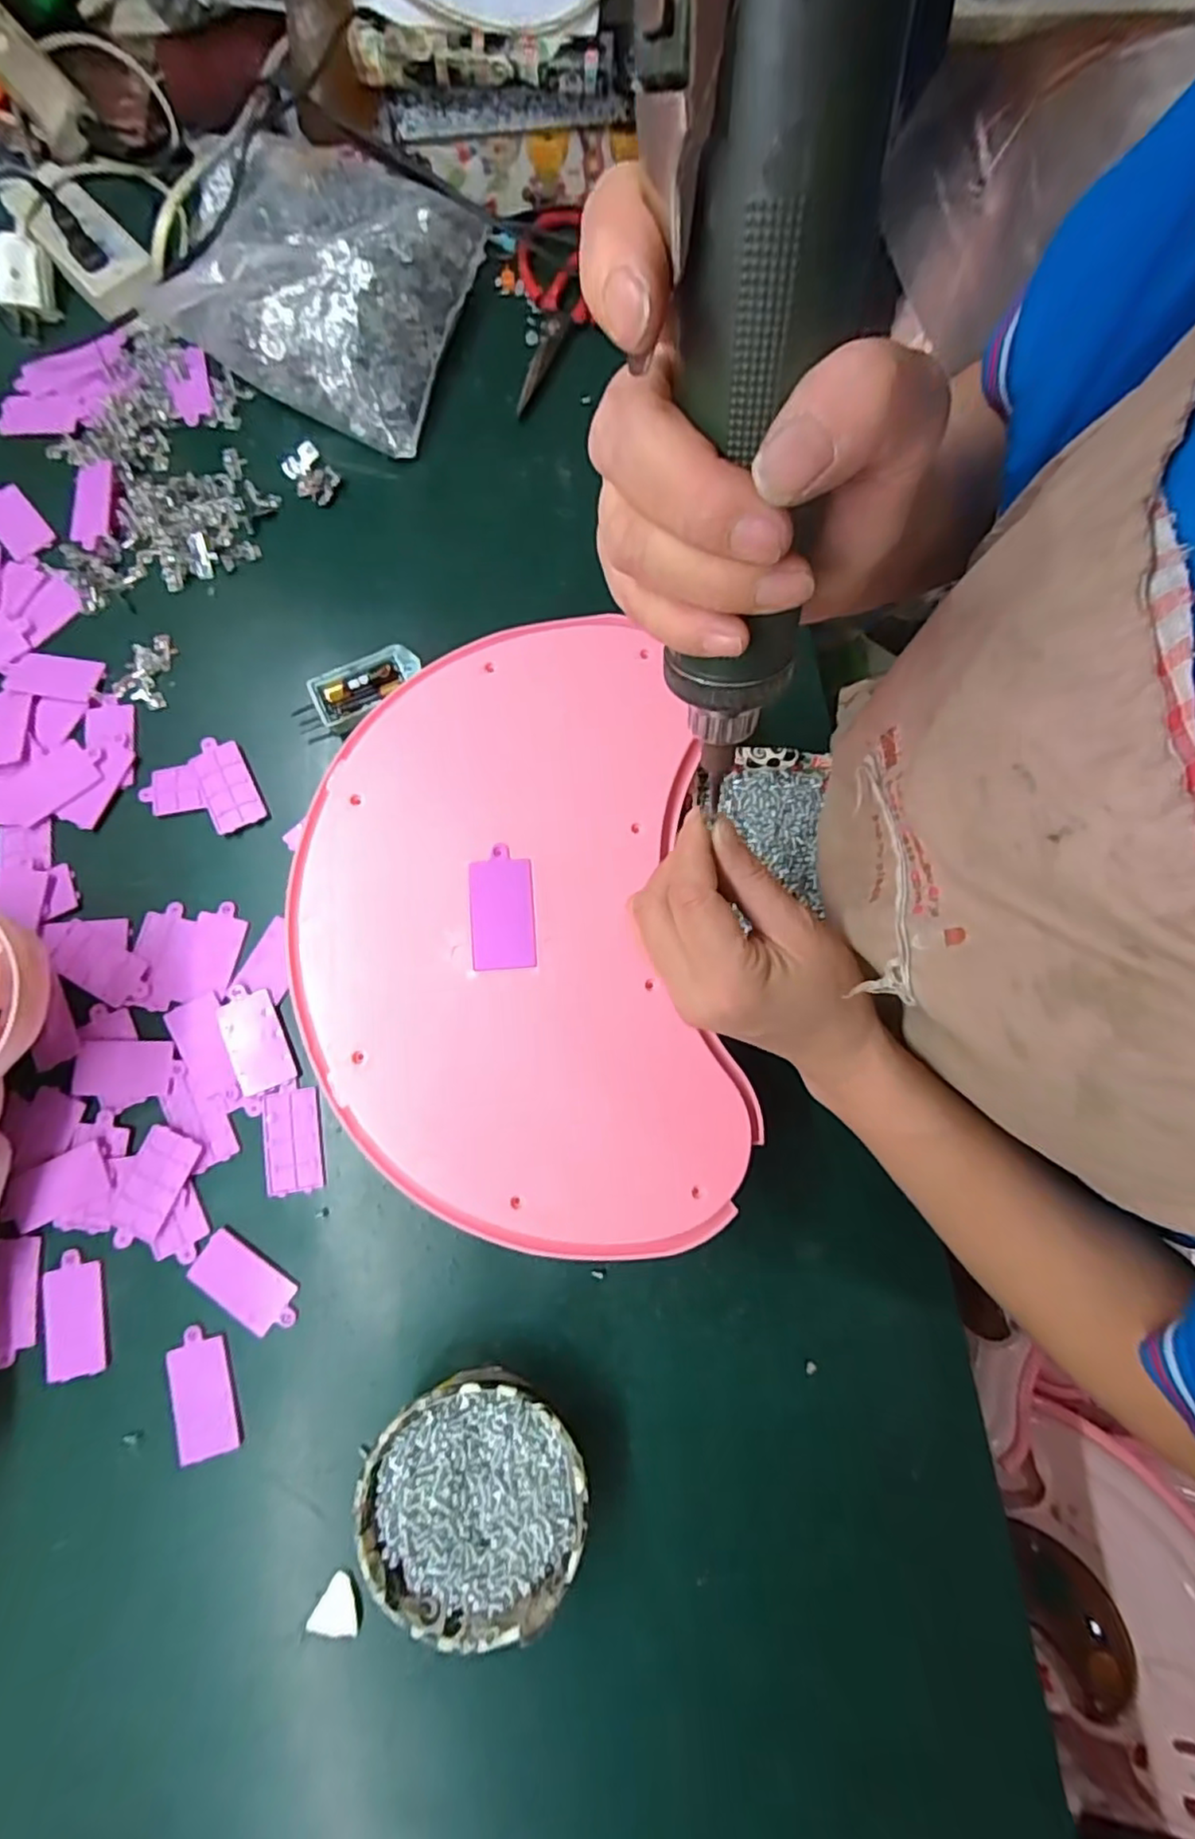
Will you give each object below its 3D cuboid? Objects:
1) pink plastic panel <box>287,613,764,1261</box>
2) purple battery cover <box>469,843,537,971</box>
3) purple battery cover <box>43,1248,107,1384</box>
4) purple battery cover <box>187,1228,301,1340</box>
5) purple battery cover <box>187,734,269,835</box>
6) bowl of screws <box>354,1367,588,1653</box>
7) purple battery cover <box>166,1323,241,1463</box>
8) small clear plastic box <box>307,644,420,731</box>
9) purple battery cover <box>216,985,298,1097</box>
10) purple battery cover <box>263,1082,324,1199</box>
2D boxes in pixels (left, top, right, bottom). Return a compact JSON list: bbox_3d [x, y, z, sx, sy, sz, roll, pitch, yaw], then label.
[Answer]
[{"bbox_3d":[-0.048,0.002,0.346,0.218,0.021,0.337,-8,80,-1],"label":"pink plastic panel"},{"bbox_3d":[-0.052,-0.007,0.344,0.033,0.004,0.066,-5,80,-1],"label":"purple battery cover"},{"bbox_3d":[-0.306,0.230,0.372,0.033,0.004,0.067,-10,80,-2],"label":"purple battery cover"},{"bbox_3d":[-0.207,0.215,0.373,0.068,0.004,0.034,35,82,6],"label":"purple battery cover"},{"bbox_3d":[-0.250,-0.091,0.430,0.034,0.006,0.065,-24,81,-4],"label":"purple battery cover"},{"bbox_3d":[-0.063,0.302,0.339,0.110,0.042,0.109,0,80,0],"label":"bowl of screws"},{"bbox_3d":[-0.227,0.270,0.363,0.035,0.004,0.067,-15,80,-3],"label":"purple battery cover"},{"bbox_3d":[-0.156,-0.158,0.437,0.073,0.019,0.041,-22,80,-4],"label":"small clear plastic box"},{"bbox_3d":[-0.214,0.074,0.396,0.034,0.004,0.066,-22,80,-4],"label":"purple battery cover"},{"bbox_3d":[-0.186,0.133,0.388,0.035,0.004,0.065,-6,80,-1],"label":"purple battery cover"}]

